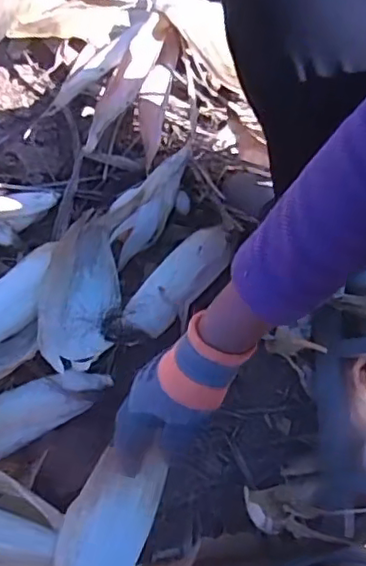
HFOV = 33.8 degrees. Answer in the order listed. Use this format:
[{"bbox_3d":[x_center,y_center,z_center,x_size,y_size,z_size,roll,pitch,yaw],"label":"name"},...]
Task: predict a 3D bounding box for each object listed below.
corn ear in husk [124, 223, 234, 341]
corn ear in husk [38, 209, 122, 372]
[{"bbox_3d":[-0.006,-0.002,0.737,0.063,0.044,0.179,38,76,11],"label":"corn ear in husk"},{"bbox_3d":[-0.123,0.012,0.733,0.086,0.066,0.184,-2,72,-1],"label":"corn ear in husk"}]

